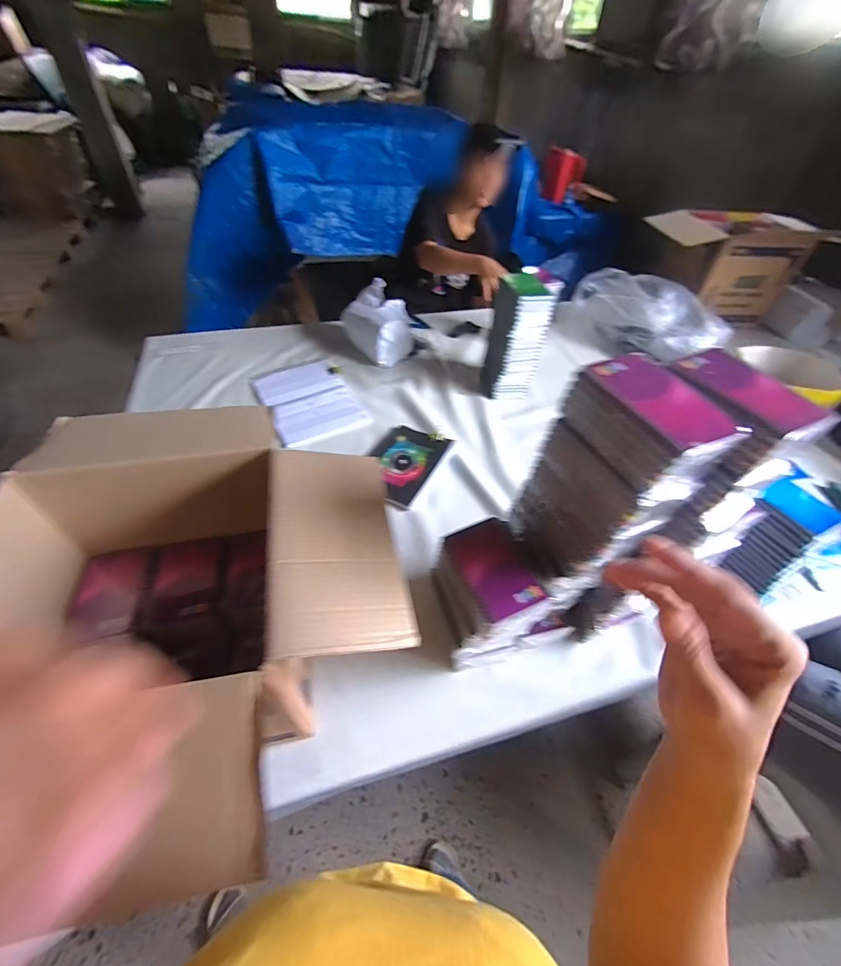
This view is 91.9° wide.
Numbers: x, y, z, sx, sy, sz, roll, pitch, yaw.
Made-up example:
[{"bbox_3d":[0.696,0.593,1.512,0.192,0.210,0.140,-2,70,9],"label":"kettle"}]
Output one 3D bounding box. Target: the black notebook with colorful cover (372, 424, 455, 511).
[{"bbox_3d":[-0.043,-0.047,0.916,0.148,0.016,0.224,24,50,16],"label":"black notebook with colorful cover"}]

